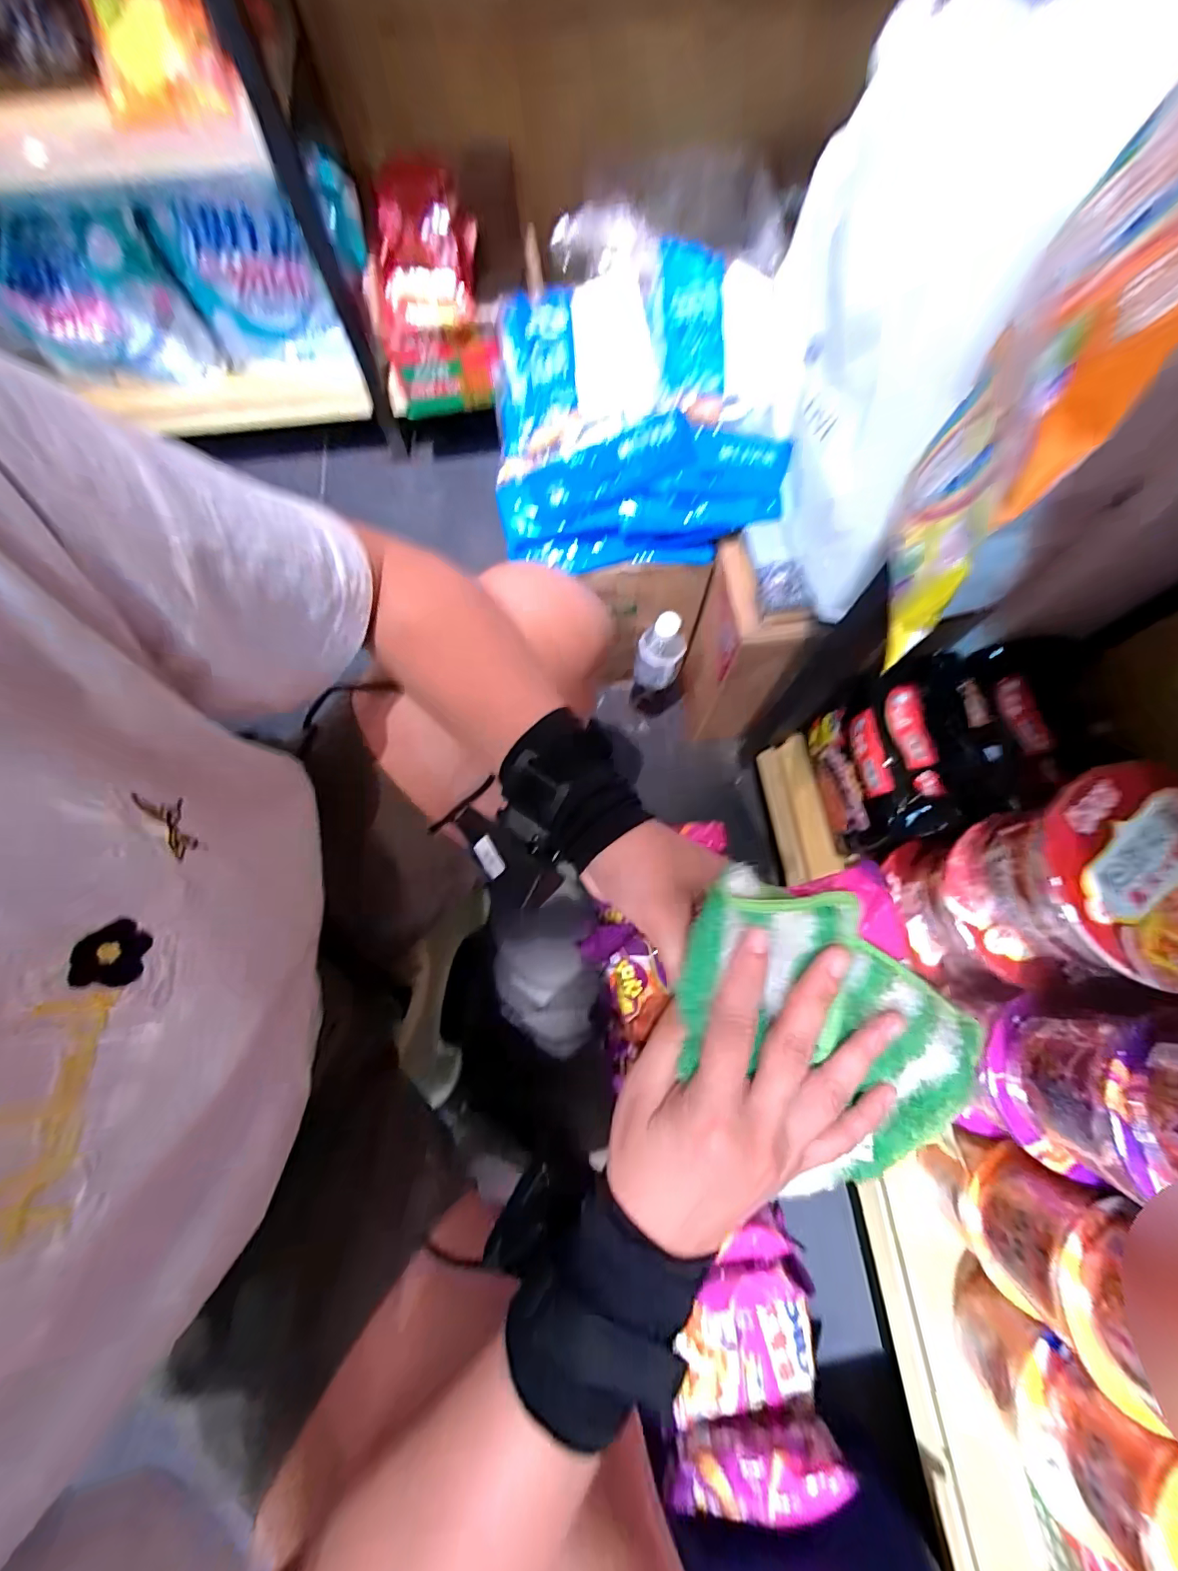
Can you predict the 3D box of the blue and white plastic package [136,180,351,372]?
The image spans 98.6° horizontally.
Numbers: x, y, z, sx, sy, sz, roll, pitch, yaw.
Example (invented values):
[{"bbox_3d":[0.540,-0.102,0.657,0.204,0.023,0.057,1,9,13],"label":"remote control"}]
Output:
[{"bbox_3d":[-0.534,-0.796,0.806,0.250,0.202,0.078,9,73,4],"label":"blue and white plastic package"}]

